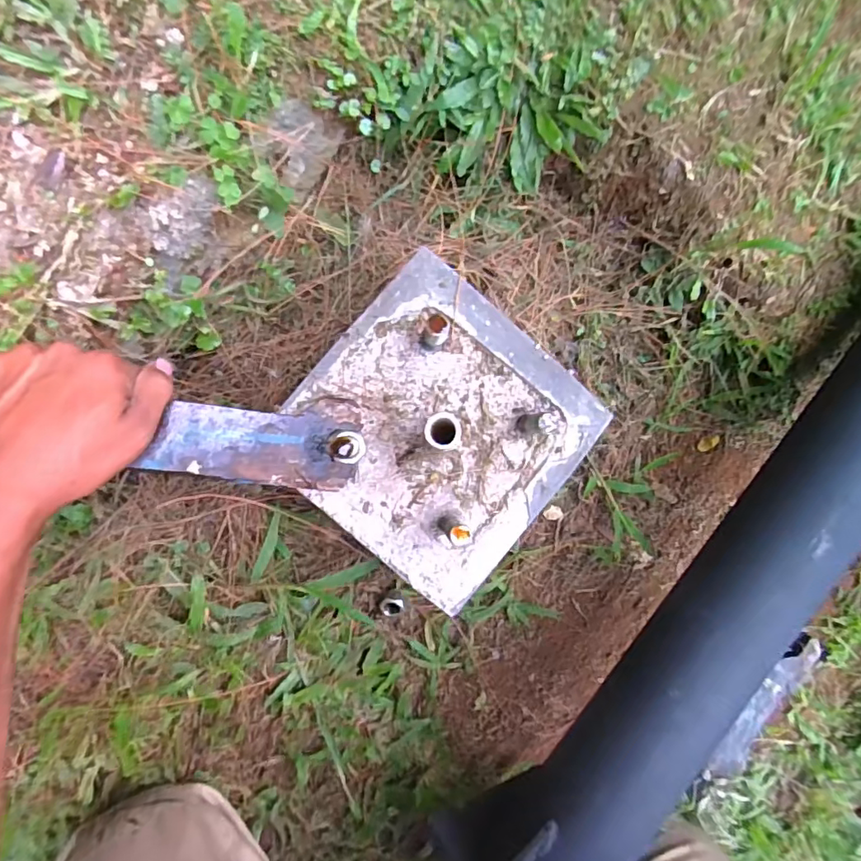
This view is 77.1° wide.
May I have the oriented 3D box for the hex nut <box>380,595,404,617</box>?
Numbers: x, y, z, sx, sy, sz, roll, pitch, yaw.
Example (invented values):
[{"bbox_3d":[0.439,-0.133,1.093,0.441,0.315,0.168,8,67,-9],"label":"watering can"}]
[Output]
[{"bbox_3d":[-0.036,0.167,0.510,0.023,0.008,0.020,-3,89,-5],"label":"hex nut"}]

